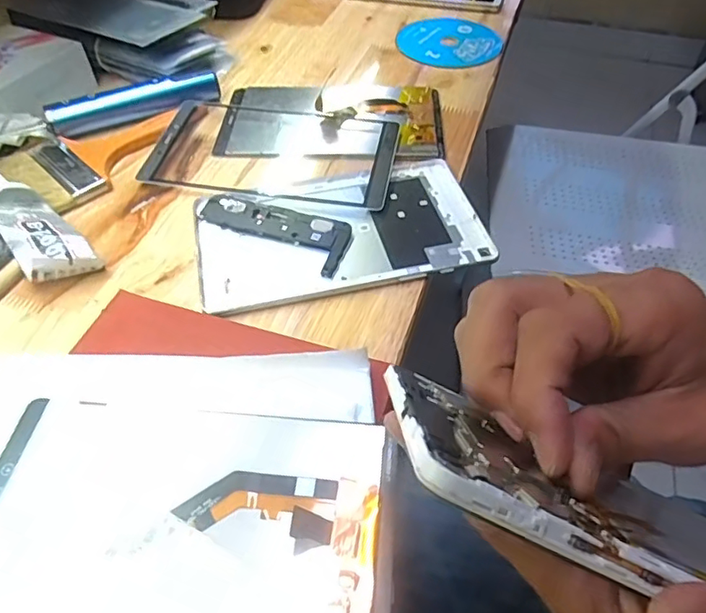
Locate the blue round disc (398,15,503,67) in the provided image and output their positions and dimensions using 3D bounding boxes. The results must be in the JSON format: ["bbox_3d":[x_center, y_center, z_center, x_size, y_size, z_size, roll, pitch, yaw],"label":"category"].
[{"bbox_3d":[0.106,-0.299,0.617,0.112,0.006,0.113,1,52,-1],"label":"blue round disc"}]

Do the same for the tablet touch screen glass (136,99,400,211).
[{"bbox_3d":[-0.069,-0.138,0.476,0.209,0.005,0.127,9,53,6],"label":"tablet touch screen glass"}]

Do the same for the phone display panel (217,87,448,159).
[{"bbox_3d":[-0.020,-0.179,0.511,0.200,0.007,0.118,3,52,1],"label":"phone display panel"}]

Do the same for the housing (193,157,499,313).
[{"bbox_3d":[-0.011,-0.061,0.418,0.209,0.009,0.124,-9,53,-8],"label":"housing"}]

